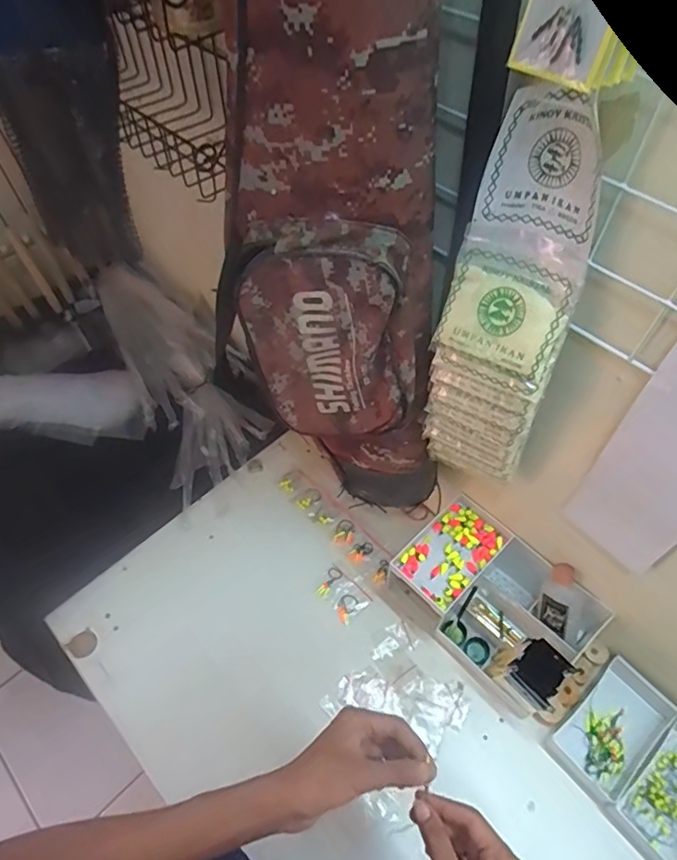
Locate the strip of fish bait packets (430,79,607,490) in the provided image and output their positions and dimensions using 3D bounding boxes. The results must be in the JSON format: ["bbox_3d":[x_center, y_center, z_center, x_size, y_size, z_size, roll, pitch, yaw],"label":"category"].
[{"bbox_3d":[0.141,-0.079,0.461,0.106,0.342,0.061,29,59,19],"label":"strip of fish bait packets"}]

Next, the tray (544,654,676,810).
[{"bbox_3d":[0.327,0.351,0.641,0.156,0.029,0.083,-34,61,-22],"label":"tray"}]

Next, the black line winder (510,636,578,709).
[{"bbox_3d":[0.227,0.268,0.602,0.057,0.010,0.055,-43,83,-12],"label":"black line winder"}]

